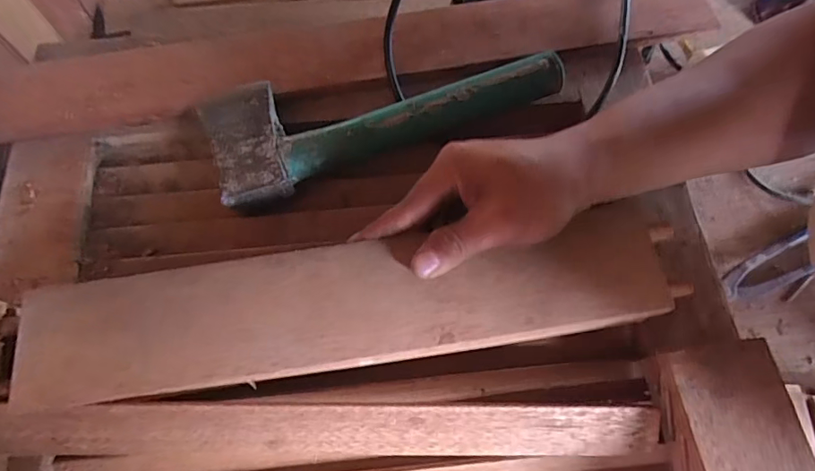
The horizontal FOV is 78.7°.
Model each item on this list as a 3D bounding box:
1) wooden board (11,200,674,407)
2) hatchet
[{"bbox_3d":[-0.034,0.039,0.295,0.371,0.010,0.073,-7,71,-2],"label":"wooden board"},{"bbox_3d":[-0.020,-0.102,0.373,0.254,0.033,0.089,-22,72,-8],"label":"hatchet"}]

